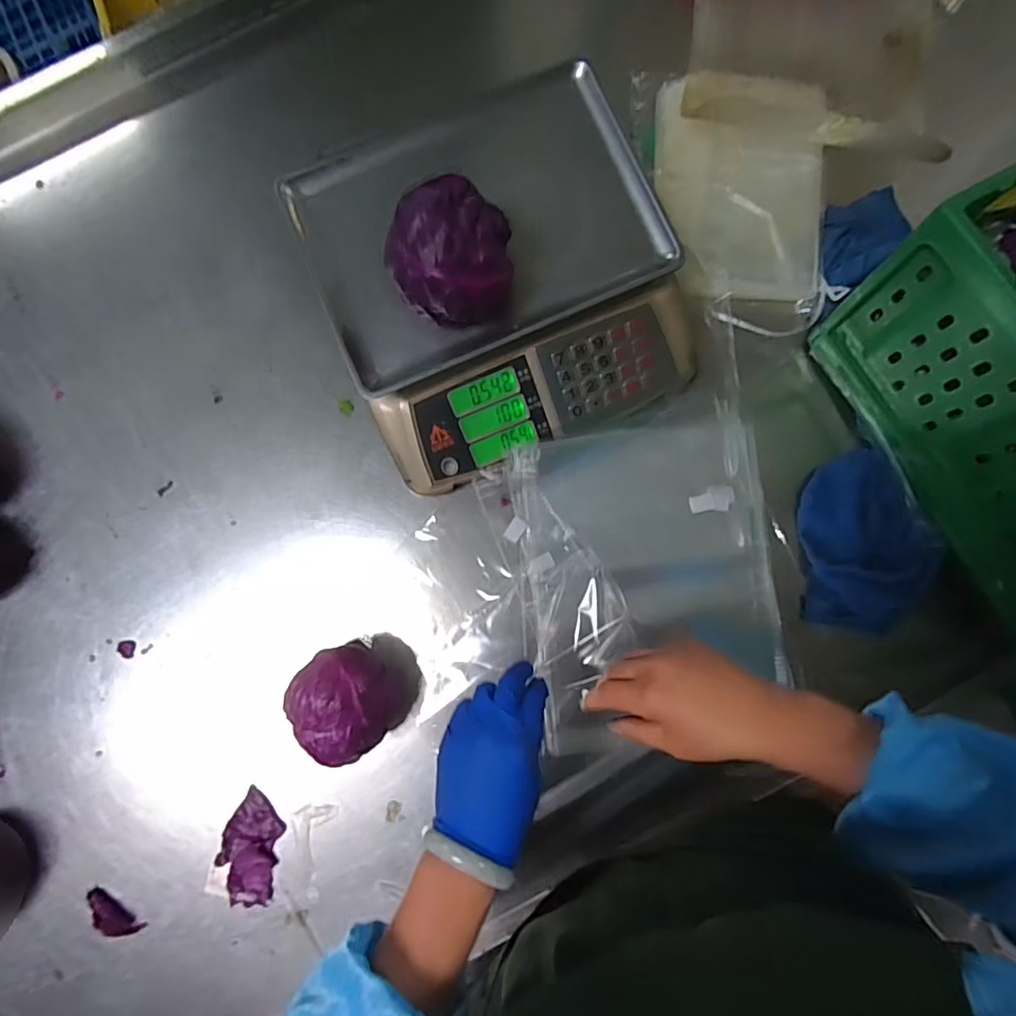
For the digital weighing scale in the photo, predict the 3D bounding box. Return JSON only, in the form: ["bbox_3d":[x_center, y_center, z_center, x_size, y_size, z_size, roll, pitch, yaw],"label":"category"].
[{"bbox_3d":[-0.010,-0.230,0.575,0.341,0.128,0.330,-23,83,-1],"label":"digital weighing scale"}]

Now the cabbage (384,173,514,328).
[{"bbox_3d":[-0.048,-0.216,0.480,0.097,0.092,0.098,0,84,2],"label":"cabbage"}]

